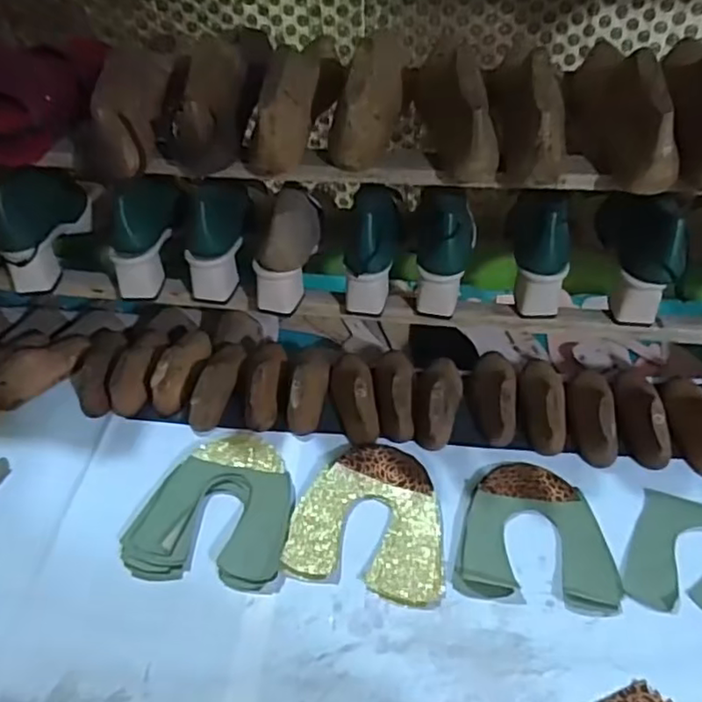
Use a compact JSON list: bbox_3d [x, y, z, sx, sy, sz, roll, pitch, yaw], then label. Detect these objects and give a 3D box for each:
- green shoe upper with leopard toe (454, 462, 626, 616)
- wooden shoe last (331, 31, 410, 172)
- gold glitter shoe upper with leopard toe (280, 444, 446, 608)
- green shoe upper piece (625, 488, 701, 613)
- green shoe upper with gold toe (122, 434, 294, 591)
[{"bbox_3d":[0.192,0.186,0.657,0.154,0.007,0.157,6,48,7],"label":"green shoe upper with leopard toe"},{"bbox_3d":[0.014,-0.259,0.621,0.063,0.076,0.173,6,47,9],"label":"wooden shoe last"},{"bbox_3d":[0.026,0.174,0.667,0.159,0.017,0.156,11,48,12],"label":"gold glitter shoe upper with leopard toe"},{"bbox_3d":[0.349,0.206,0.625,0.121,0.018,0.133,20,51,20],"label":"green shoe upper piece"},{"bbox_3d":[-0.144,0.163,0.687,0.159,0.018,0.176,4,47,6],"label":"green shoe upper with gold toe"}]

